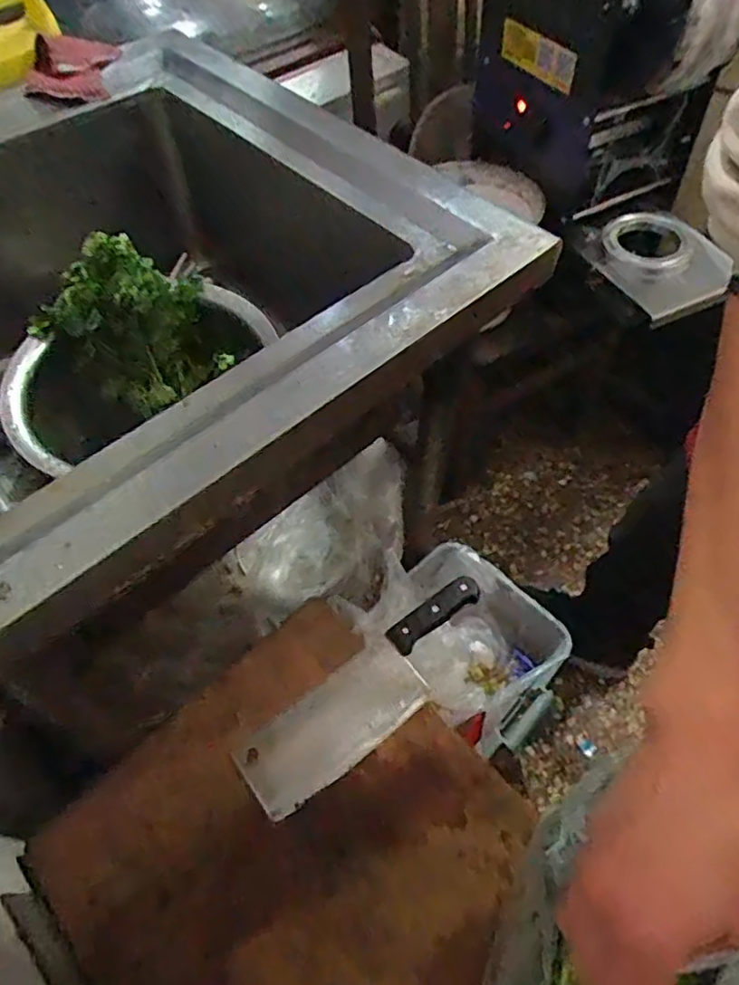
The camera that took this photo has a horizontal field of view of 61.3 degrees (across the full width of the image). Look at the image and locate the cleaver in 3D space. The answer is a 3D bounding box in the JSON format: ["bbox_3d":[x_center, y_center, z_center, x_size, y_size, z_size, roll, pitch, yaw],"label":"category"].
[{"bbox_3d":[0.008,0.195,0.625,0.293,0.015,0.082,-33,62,-21],"label":"cleaver"}]

